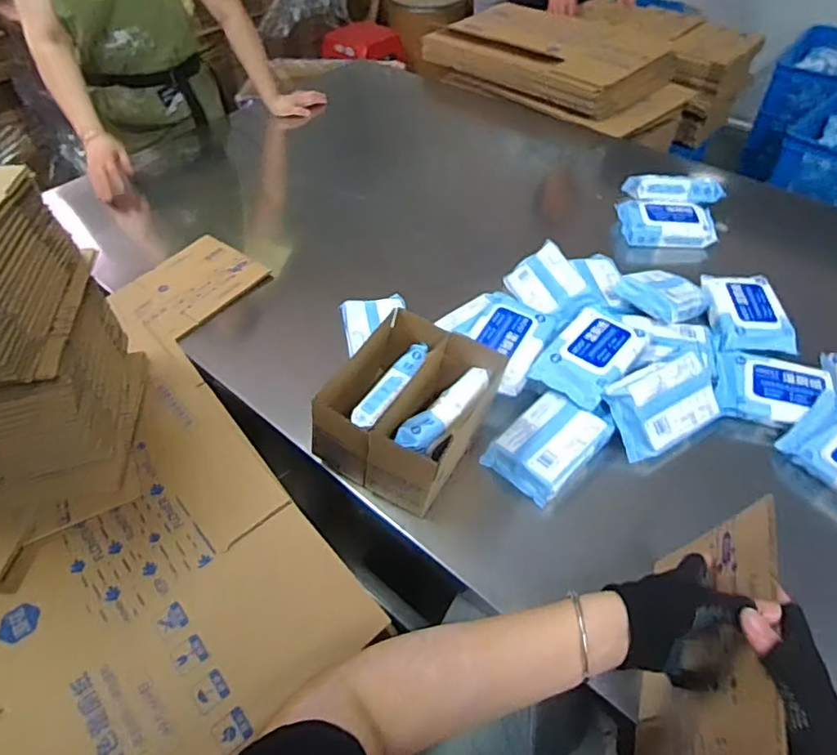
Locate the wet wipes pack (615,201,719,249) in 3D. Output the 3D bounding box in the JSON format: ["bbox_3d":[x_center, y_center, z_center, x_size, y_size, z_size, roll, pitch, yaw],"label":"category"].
[{"bbox_3d":[0.487,-0.305,1.091,0.179,0.040,0.107,2,49,4],"label":"wet wipes pack"}]

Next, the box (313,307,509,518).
[{"bbox_3d":[-0.008,0.042,0.710,0.170,0.135,0.200,24,53,21],"label":"box"}]

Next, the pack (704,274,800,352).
[{"bbox_3d":[0.514,-0.104,0.869,0.105,0.033,0.159,3,49,5],"label":"pack"}]

